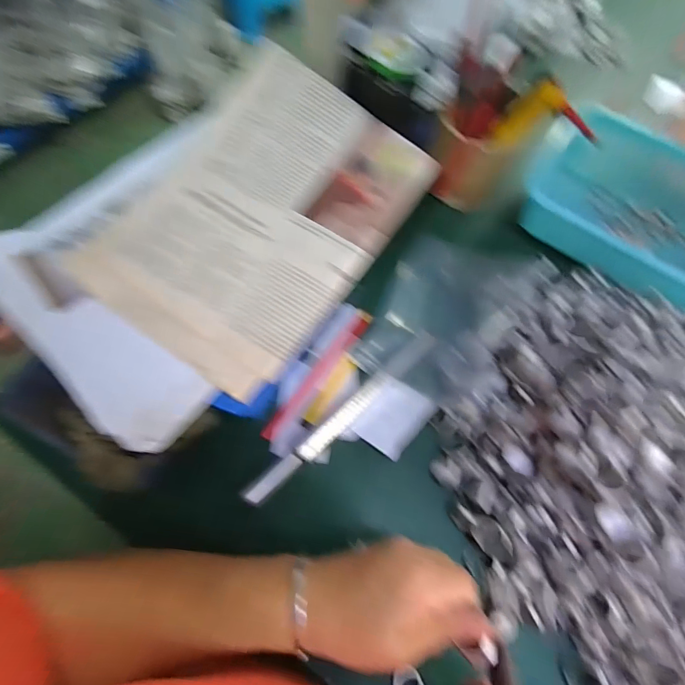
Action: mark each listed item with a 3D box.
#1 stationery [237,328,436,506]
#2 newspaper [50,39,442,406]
[{"bbox_3d":[0.006,0.066,0.368,0.232,0.010,0.019,-40,73,-17],"label":"stationery"},{"bbox_3d":[-0.071,-0.117,0.332,0.205,0.050,0.276,33,69,12],"label":"newspaper"}]

